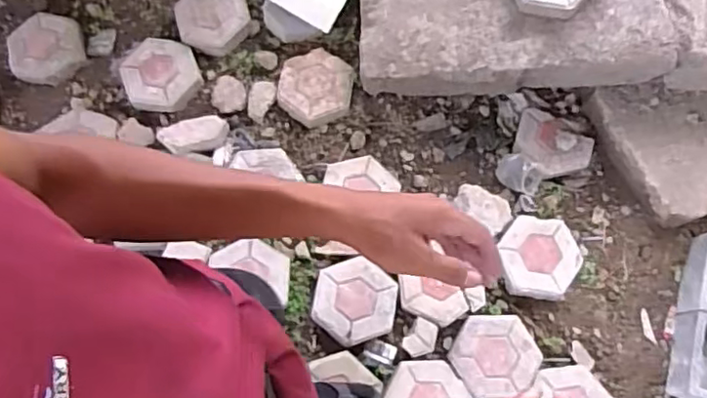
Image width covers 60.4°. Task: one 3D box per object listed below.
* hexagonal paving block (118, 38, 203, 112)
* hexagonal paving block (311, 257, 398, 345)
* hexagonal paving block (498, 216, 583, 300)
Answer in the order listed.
[{"bbox_3d":[-0.536,-0.343,1.689,0.206,0.059,0.211,-16,73,-5],"label":"hexagonal paving block"},{"bbox_3d":[-0.001,0.253,1.504,0.220,0.043,0.210,36,76,11],"label":"hexagonal paving block"},{"bbox_3d":[0.477,0.149,1.562,0.212,0.061,0.229,4,72,0],"label":"hexagonal paving block"}]

